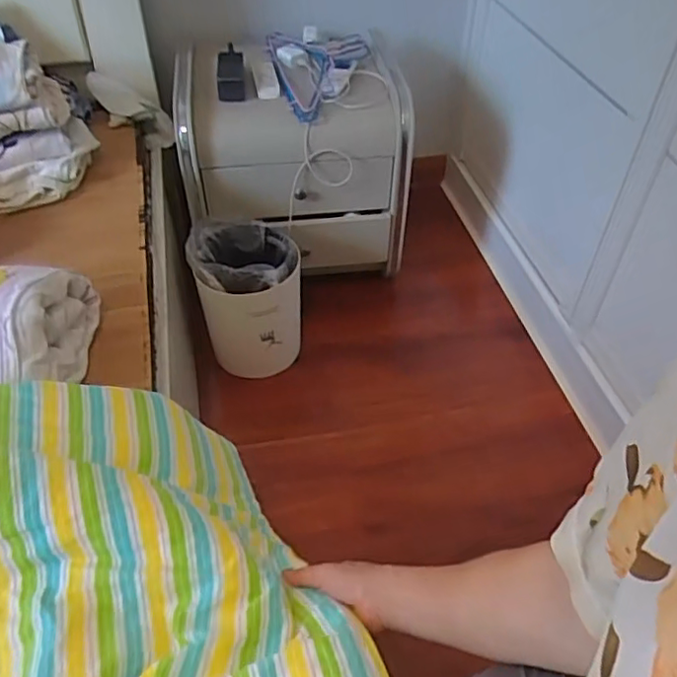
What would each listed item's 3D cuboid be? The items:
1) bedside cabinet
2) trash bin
[{"bbox_3d":[-0.108,-0.418,1.412,0.475,0.385,0.430,-8,46,-8],"label":"bedside cabinet"},{"bbox_3d":[-0.188,-0.089,1.281,0.209,0.264,0.221,-15,48,-15],"label":"trash bin"}]

